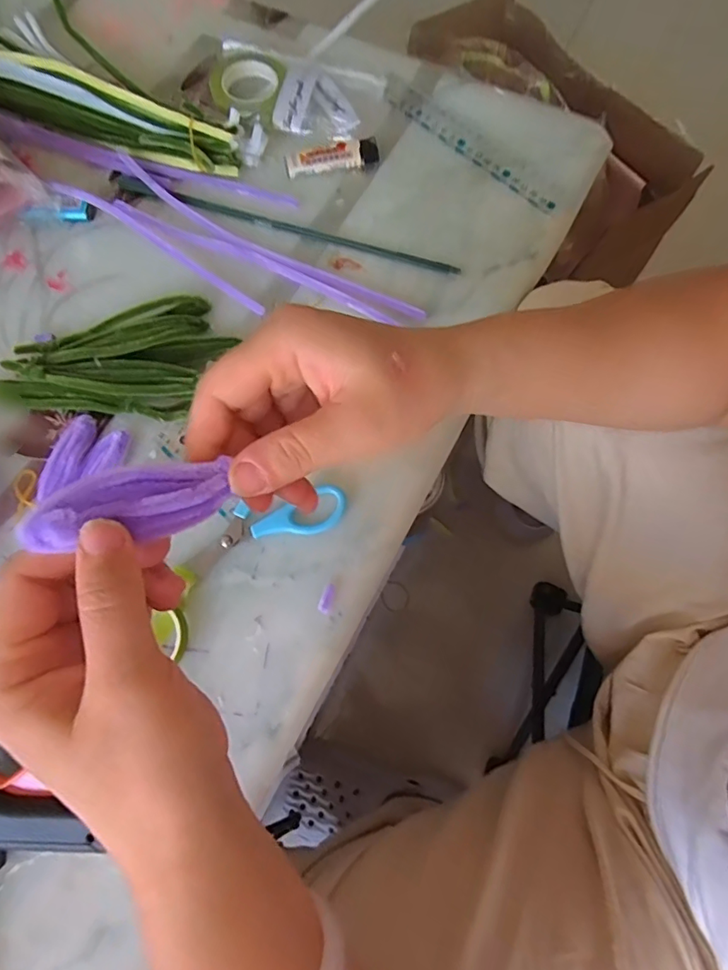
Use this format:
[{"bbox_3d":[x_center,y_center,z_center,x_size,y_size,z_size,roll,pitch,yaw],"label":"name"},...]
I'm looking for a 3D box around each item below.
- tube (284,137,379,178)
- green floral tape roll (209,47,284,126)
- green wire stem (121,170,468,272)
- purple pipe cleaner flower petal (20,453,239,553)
[{"bbox_3d":[-0.027,-0.273,0.415,0.078,0.011,0.023,-11,74,-2],"label":"tube"},{"bbox_3d":[-0.101,-0.343,0.426,0.056,0.017,0.068,12,75,-8],"label":"green floral tape roll"},{"bbox_3d":[-0.071,-0.214,0.404,0.301,0.004,0.014,19,75,7],"label":"green wire stem"},{"bbox_3d":[-0.084,0.007,0.181,0.068,0.009,0.024,-12,72,-30],"label":"purple pipe cleaner flower petal"}]

